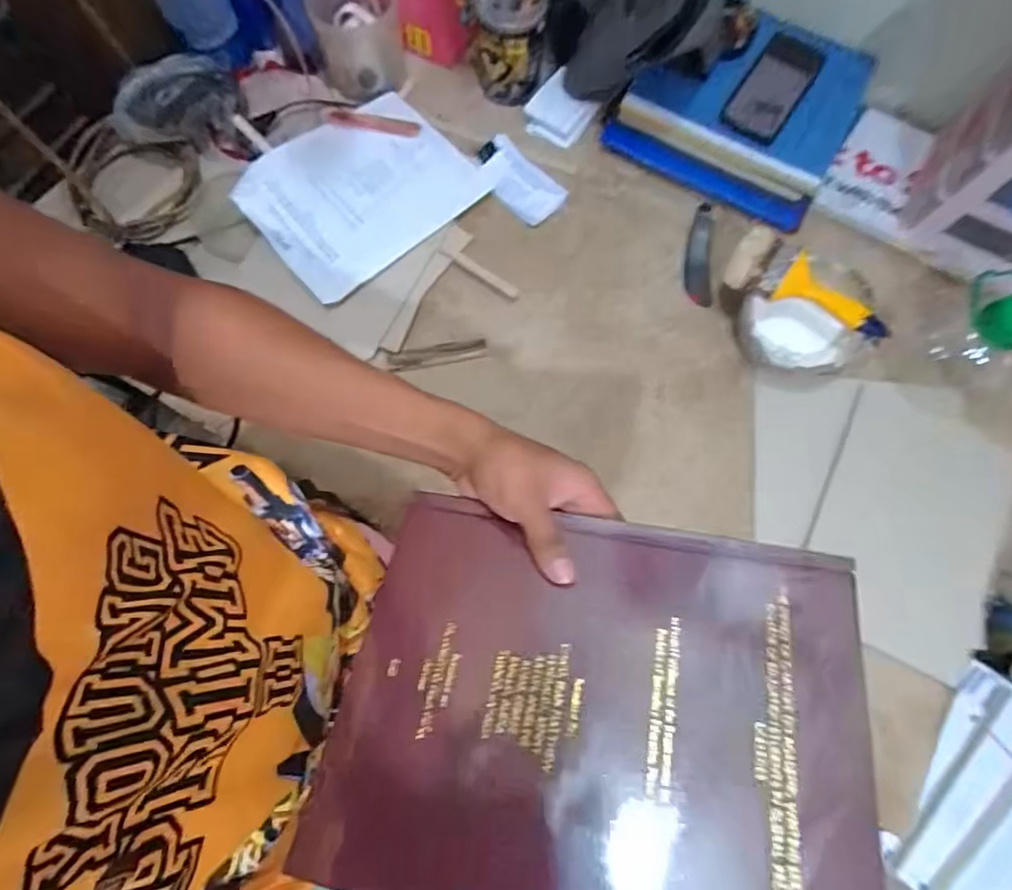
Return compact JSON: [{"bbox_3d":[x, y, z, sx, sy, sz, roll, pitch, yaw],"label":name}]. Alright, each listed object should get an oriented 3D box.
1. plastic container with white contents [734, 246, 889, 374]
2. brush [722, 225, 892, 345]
[{"bbox_3d":[0.361,-0.152,0.684,0.154,0.089,0.137,14,78,2],"label":"plastic container with white contents"},{"bbox_3d":[0.359,-0.185,0.658,0.190,0.027,0.072,29,79,6],"label":"brush"}]

